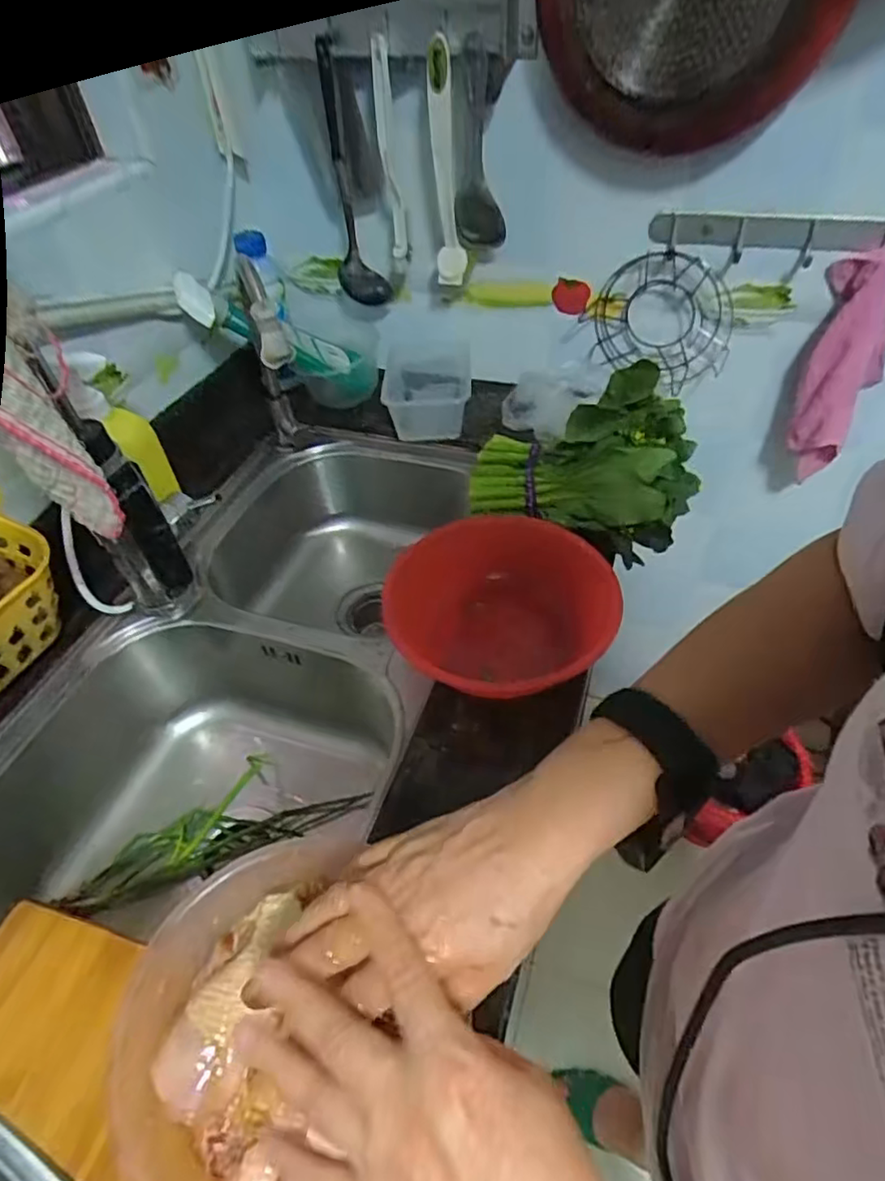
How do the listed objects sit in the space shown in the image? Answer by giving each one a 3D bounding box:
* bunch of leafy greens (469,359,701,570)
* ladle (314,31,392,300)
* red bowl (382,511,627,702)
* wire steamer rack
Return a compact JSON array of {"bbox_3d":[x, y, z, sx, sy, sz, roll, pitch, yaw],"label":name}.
[{"bbox_3d":[0.142,-0.141,0.641,0.230,0.157,0.112,10,49,13],"label":"bunch of leafy greens"},{"bbox_3d":[-0.119,-0.528,0.823,0.068,0.313,0.092,-9,48,-4],"label":"ladle"},{"bbox_3d":[0.057,0.015,0.585,0.194,0.068,0.208,-2,48,2],"label":"red bowl"},{"bbox_3d":[0.308,-0.388,0.876,0.193,0.164,0.046,20,52,21],"label":"wire steamer rack"}]

